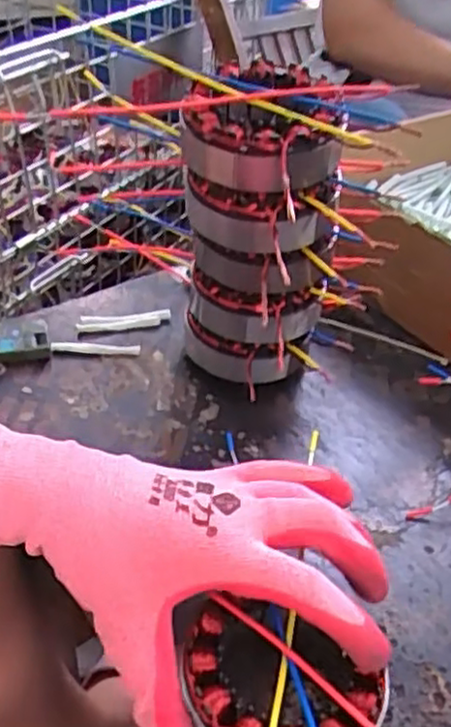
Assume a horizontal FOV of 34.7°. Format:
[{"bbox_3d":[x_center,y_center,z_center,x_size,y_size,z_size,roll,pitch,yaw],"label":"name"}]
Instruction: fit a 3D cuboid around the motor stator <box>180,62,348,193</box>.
[{"bbox_3d":[0.021,-0.126,0.386,0.081,0.045,0.087,10,39,7],"label":"motor stator"}]

